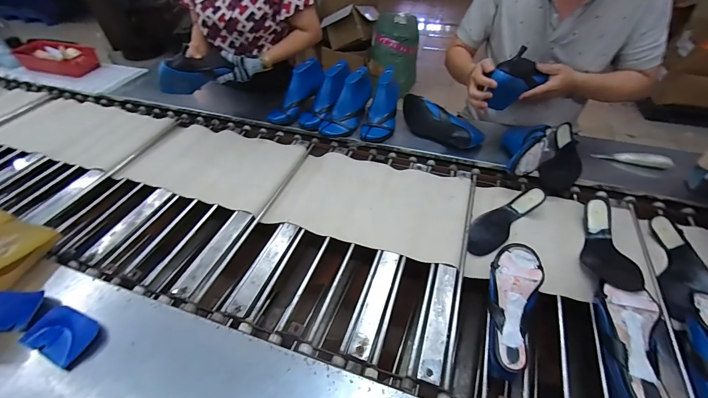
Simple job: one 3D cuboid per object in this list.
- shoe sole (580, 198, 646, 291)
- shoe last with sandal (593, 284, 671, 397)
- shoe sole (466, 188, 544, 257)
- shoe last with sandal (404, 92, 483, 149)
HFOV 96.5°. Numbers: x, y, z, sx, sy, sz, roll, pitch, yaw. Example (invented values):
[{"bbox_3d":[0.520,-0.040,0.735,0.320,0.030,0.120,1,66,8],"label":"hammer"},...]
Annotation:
[{"bbox_3d":[0.578,0.106,0.717,0.092,0.050,0.244,18,48,20],"label":"shoe sole"},{"bbox_3d":[0.484,0.266,0.546,0.096,0.072,0.248,11,62,14],"label":"shoe last with sandal"},{"bbox_3d":[0.368,0.051,0.789,0.236,0.047,0.090,-37,51,-12],"label":"shoe sole"},{"bbox_3d":[0.262,-0.242,0.985,0.266,0.099,0.076,31,56,29],"label":"shoe last with sandal"}]

